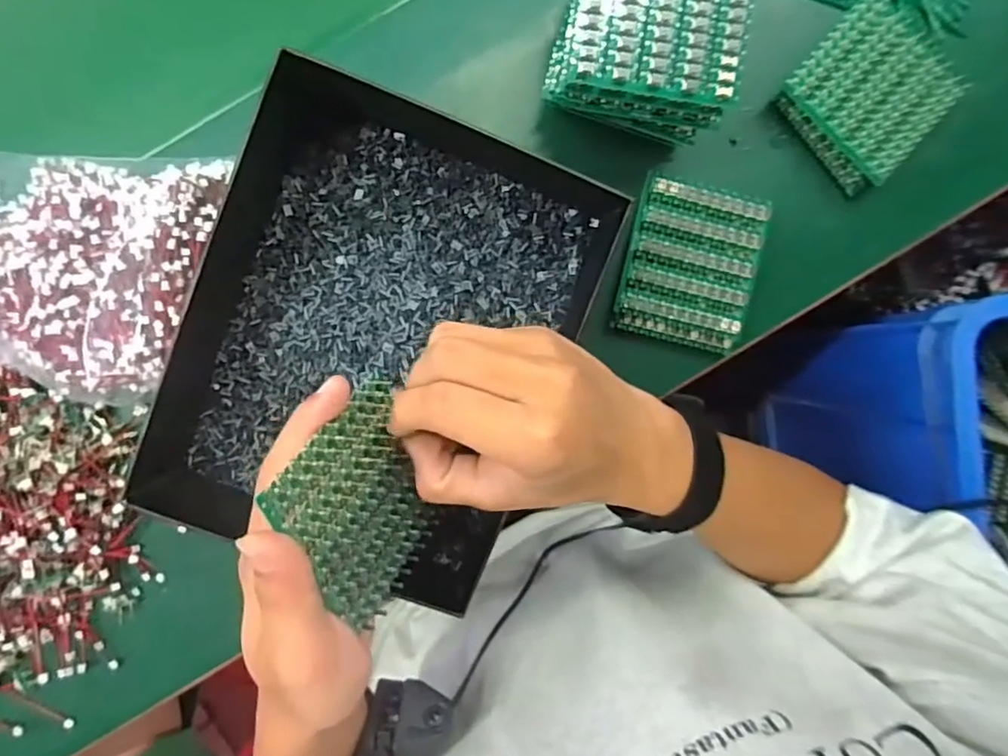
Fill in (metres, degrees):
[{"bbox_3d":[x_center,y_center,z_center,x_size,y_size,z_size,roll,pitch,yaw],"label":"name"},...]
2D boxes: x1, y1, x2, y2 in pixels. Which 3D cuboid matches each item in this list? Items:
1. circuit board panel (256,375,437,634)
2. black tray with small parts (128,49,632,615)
[{"bbox_3d":[-0.059,0.055,0.257,0.005,0.074,0.086,0,126,27],"label":"circuit board panel"},{"bbox_3d":[-0.066,-0.023,0.343,0.189,0.046,0.231,20,93,-4],"label":"black tray with small parts"}]

